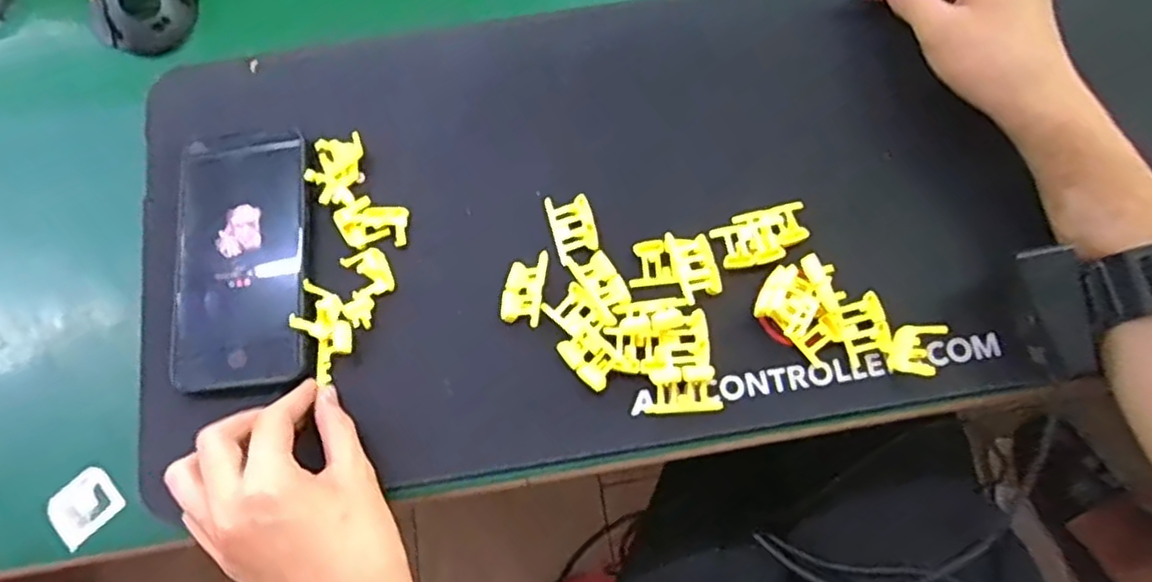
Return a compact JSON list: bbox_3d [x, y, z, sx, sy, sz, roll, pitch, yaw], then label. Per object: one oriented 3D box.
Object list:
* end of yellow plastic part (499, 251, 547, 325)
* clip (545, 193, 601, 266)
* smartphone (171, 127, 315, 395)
[{"bbox_3d":[-0.031,0.000,0.415,0.025,0.014,0.043,6,71,3],"label":"end of yellow plastic part"},{"bbox_3d":[-0.002,-0.040,0.433,0.027,0.006,0.045,-14,71,-4],"label":"clip"},{"bbox_3d":[-0.204,-0.023,0.427,0.083,0.010,0.164,-6,71,-1],"label":"smartphone"}]

